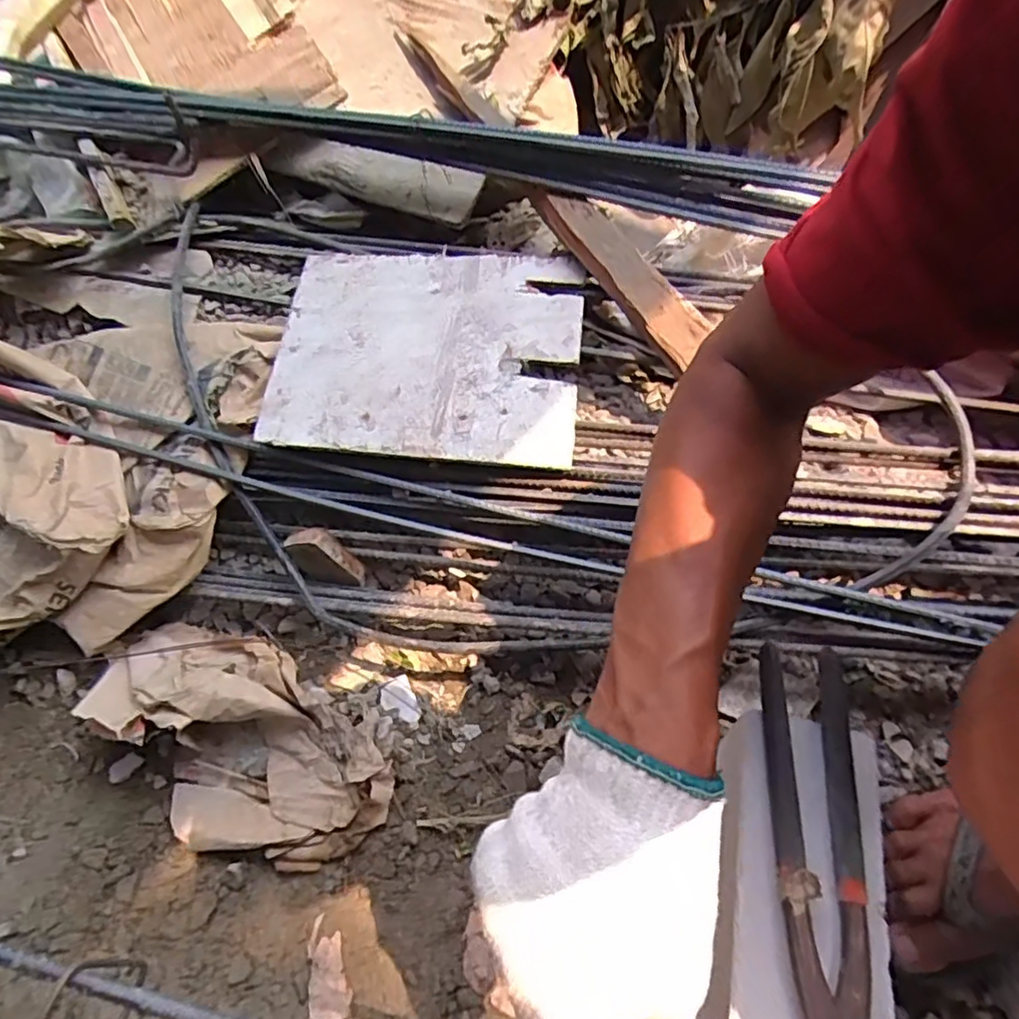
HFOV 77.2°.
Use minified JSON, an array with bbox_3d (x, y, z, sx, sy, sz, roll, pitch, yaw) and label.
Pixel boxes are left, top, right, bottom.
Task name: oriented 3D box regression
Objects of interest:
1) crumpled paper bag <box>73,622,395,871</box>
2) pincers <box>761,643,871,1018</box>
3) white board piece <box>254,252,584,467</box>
[{"bbox_3d":[-0.256,0.201,0.580,0.307,0.095,0.166,26,58,22],"label":"crumpled paper bag"},{"bbox_3d":[0.164,0.178,0.337,0.046,0.021,0.220,4,52,10],"label":"pincers"},{"bbox_3d":[-0.082,-0.163,0.637,0.295,0.010,0.240,4,66,5],"label":"white board piece"}]

